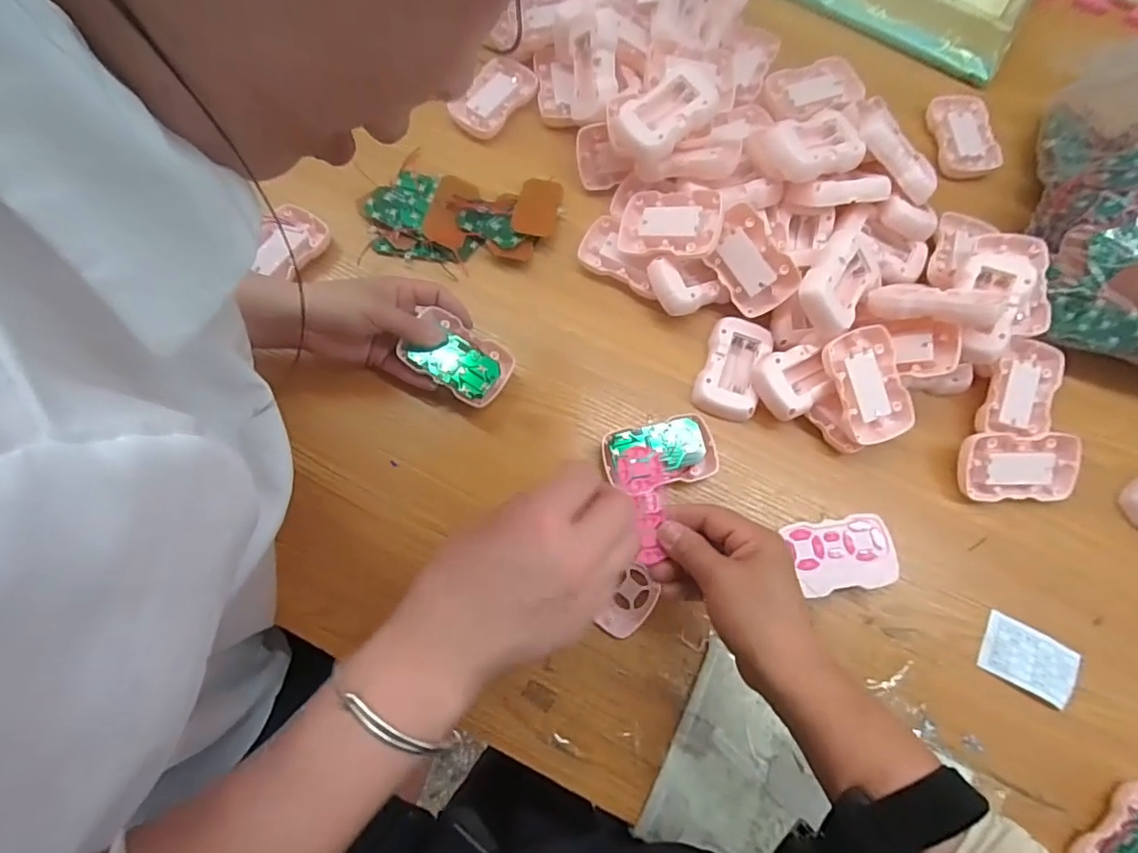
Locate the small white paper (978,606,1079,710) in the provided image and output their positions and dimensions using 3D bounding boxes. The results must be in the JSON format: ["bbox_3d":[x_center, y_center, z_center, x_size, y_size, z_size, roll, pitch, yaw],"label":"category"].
[{"bbox_3d":[0.358,0.181,0.424,0.071,0.011,0.047,28,75,7],"label":"small white paper"}]

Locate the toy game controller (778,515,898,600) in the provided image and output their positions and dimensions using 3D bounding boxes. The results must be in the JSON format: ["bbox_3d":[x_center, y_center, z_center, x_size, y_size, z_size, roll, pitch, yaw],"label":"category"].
[{"bbox_3d":[0.213,0.102,0.435,0.078,0.030,0.054,-7,74,-3],"label":"toy game controller"}]

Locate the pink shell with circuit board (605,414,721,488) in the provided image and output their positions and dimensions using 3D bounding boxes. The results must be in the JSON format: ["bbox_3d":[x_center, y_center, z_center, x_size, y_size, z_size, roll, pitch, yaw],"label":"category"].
[{"bbox_3d":[0.076,0.024,0.452,0.089,0.023,0.054,-15,75,-5],"label":"pink shell with circuit board"}]

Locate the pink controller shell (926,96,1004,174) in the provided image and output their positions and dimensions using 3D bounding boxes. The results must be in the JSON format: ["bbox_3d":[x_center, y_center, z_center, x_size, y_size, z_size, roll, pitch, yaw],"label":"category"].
[{"bbox_3d":[0.402,-0.300,0.559,0.057,0.016,0.089,-3,74,-2],"label":"pink controller shell"}]

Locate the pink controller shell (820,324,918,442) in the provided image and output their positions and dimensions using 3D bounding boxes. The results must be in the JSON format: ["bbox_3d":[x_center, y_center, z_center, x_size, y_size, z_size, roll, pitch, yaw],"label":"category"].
[{"bbox_3d":[0.244,-0.033,0.446,0.058,0.015,0.092,-15,93,-7],"label":"pink controller shell"}]

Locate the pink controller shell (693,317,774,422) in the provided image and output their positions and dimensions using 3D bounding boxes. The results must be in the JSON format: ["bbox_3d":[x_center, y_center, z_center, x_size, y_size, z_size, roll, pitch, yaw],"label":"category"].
[{"bbox_3d":[0.143,-0.050,0.477,0.052,0.023,0.088,19,75,4],"label":"pink controller shell"}]

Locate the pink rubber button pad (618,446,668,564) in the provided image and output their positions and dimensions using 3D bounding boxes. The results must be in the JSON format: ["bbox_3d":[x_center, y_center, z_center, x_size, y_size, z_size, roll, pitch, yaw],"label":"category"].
[{"bbox_3d":[0.053,0.053,0.374,0.029,0.007,0.078,-7,78,-3],"label":"pink rubber button pad"}]

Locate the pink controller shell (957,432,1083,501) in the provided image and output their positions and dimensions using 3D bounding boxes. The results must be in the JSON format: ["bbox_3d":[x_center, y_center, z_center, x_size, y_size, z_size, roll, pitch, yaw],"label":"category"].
[{"bbox_3d":[0.371,0.033,0.456,0.091,0.017,0.055,-1,99,-2],"label":"pink controller shell"}]

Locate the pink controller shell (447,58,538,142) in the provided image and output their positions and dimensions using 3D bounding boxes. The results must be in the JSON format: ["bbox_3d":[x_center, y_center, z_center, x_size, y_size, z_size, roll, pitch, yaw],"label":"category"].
[{"bbox_3d":[-0.076,-0.334,0.553,0.058,0.015,0.091,39,77,9],"label":"pink controller shell"}]

